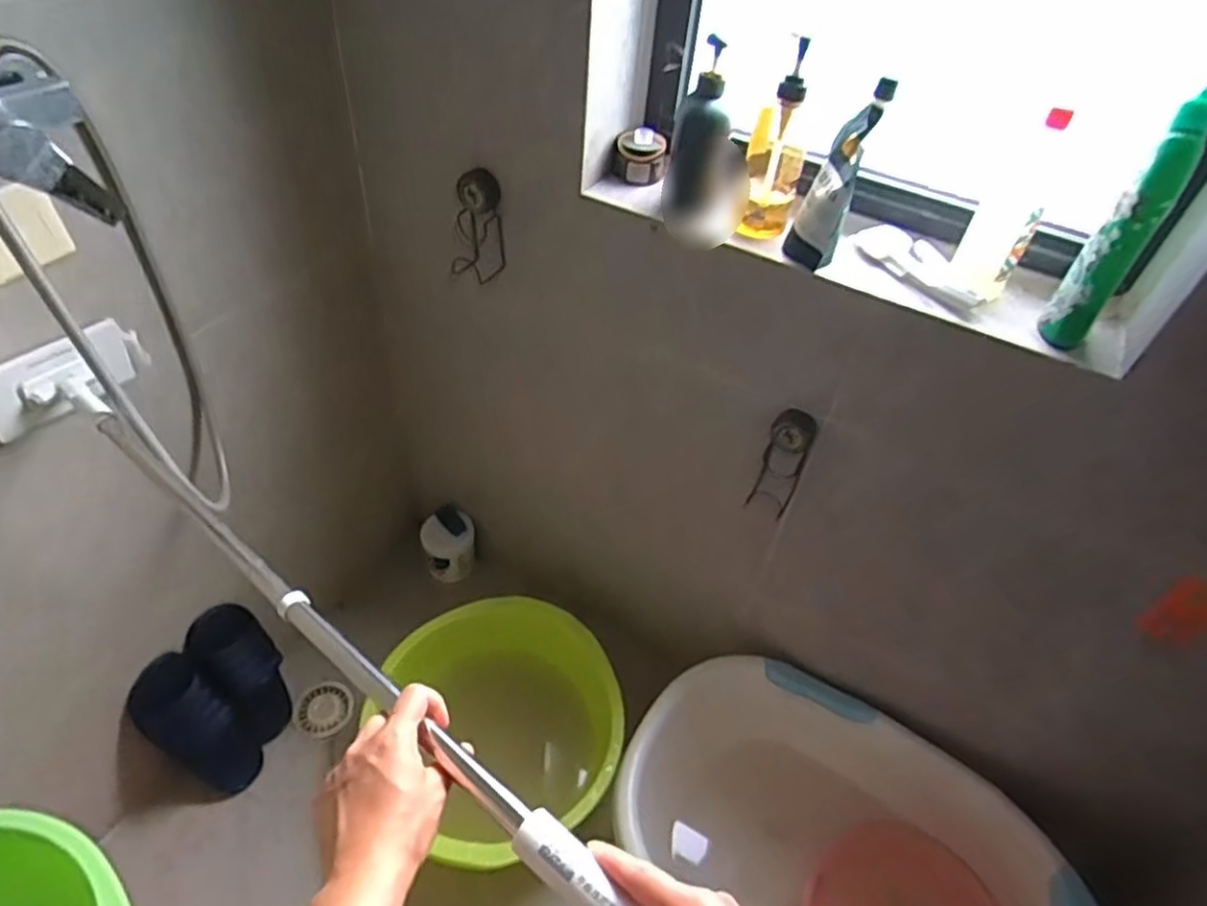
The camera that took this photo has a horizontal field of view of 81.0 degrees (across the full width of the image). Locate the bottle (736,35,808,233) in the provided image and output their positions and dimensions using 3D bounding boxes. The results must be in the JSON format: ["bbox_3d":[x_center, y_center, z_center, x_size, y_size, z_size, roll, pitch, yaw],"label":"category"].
[{"bbox_3d":[0.209,-0.356,0.856,0.069,0.189,0.064,14,46,7],"label":"bottle"}]

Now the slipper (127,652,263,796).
[{"bbox_3d":[-0.689,0.482,1.214,0.063,0.307,0.108,7,37,42],"label":"slipper"}]

